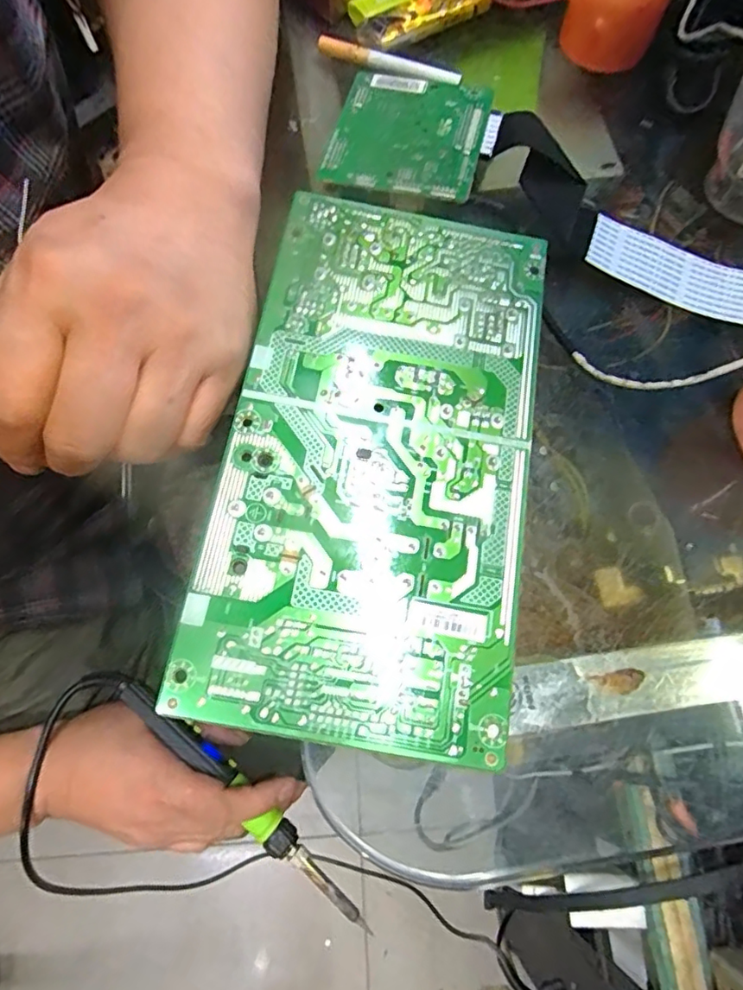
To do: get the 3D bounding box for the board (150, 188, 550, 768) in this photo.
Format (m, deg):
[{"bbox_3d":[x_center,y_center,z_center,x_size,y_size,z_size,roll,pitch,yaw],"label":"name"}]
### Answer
[{"bbox_3d":[0.004,-0.020,0.208,0.110,0.017,0.210,9,70,3],"label":"board"}]

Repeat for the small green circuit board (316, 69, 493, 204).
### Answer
[{"bbox_3d":[0.017,-0.176,0.268,0.071,0.007,0.077,13,71,4],"label":"small green circuit board"}]

